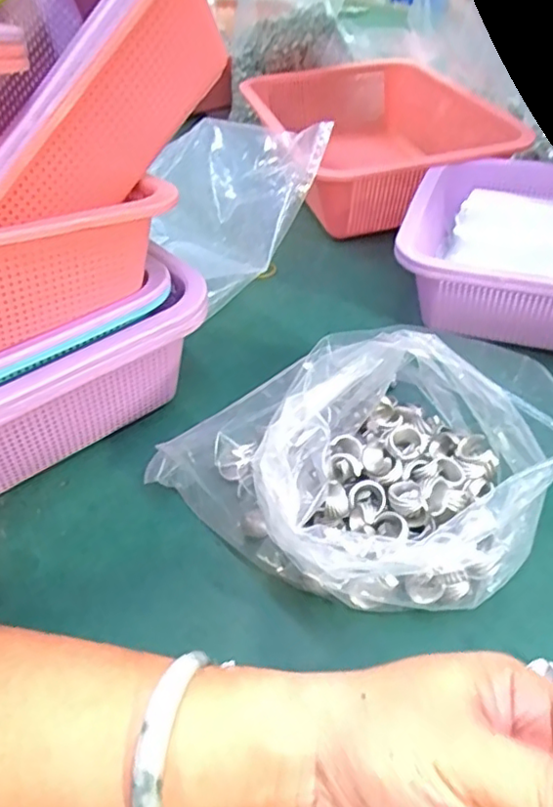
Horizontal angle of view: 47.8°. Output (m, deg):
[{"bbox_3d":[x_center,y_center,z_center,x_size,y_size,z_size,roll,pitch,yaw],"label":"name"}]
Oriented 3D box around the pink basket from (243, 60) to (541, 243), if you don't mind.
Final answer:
[{"bbox_3d":[0.105,-0.296,0.698,0.215,0.083,0.324,-11,43,-8],"label":"pink basket"}]

